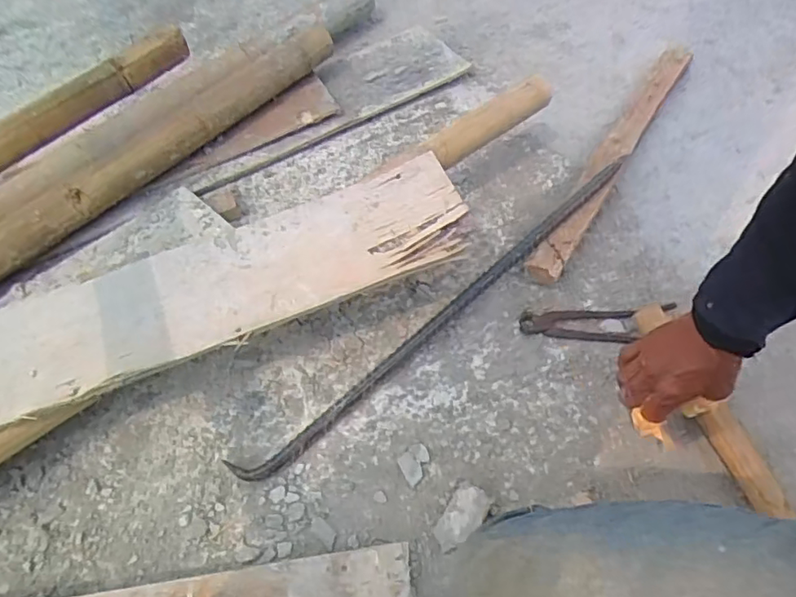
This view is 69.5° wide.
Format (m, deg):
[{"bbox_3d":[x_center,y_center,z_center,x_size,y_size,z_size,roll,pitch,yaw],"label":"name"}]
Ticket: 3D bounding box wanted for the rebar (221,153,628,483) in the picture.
[{"bbox_3d":[0.073,0.013,0.780,0.684,0.065,0.030,-37,61,-20],"label":"rebar"}]

